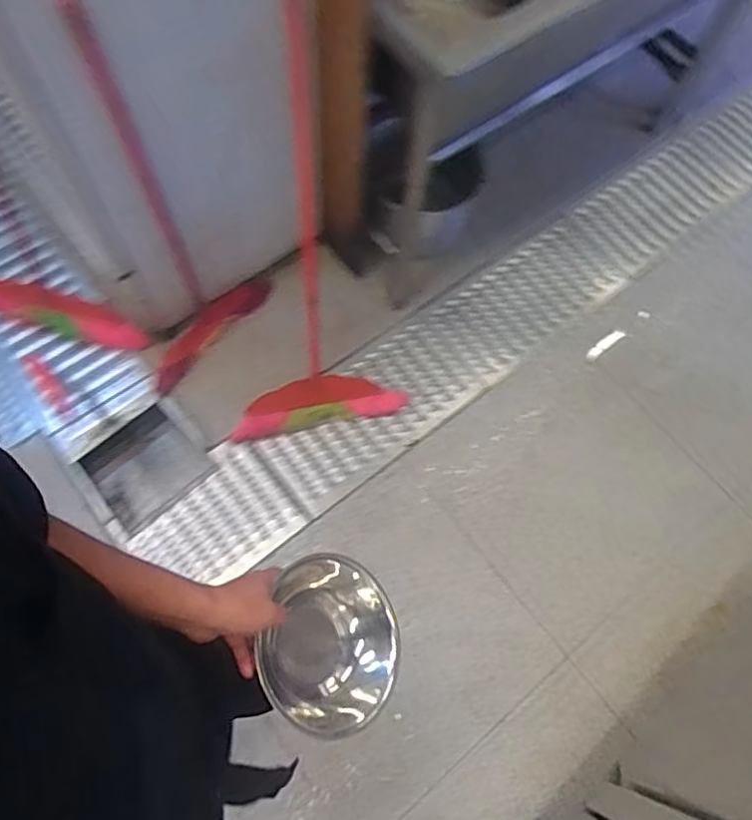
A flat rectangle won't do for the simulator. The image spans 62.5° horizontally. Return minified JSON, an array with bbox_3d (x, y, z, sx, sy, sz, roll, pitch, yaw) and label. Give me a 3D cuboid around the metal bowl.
[{"bbox_3d":[-0.048,0.263,0.704,0.148,0.062,0.177,15,68,3],"label":"metal bowl"}]

